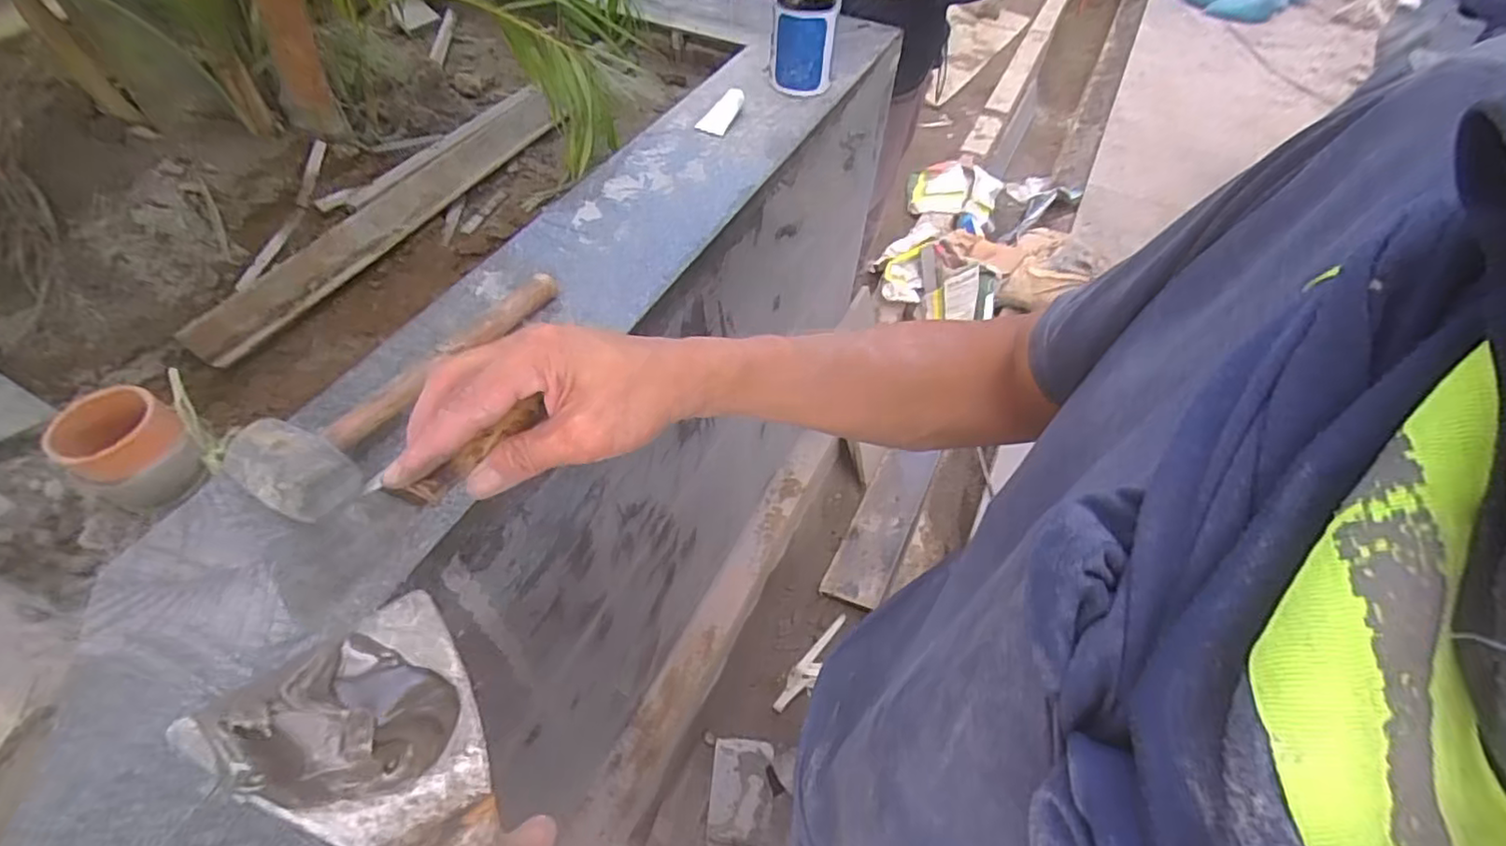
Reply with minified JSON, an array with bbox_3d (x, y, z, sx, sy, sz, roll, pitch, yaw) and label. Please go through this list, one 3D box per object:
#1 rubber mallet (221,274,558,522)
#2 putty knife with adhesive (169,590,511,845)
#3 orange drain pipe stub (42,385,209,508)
[{"bbox_3d":[-0.316,-0.062,0.607,0.097,0.051,0.334,20,54,12],"label":"rubber mallet"},{"bbox_3d":[-0.097,0.135,0.211,0.066,0.157,0.028,-37,23,-28],"label":"putty knife with adhesive"},{"bbox_3d":[-0.565,0.027,0.588,0.088,0.078,0.086,29,57,18],"label":"orange drain pipe stub"}]

